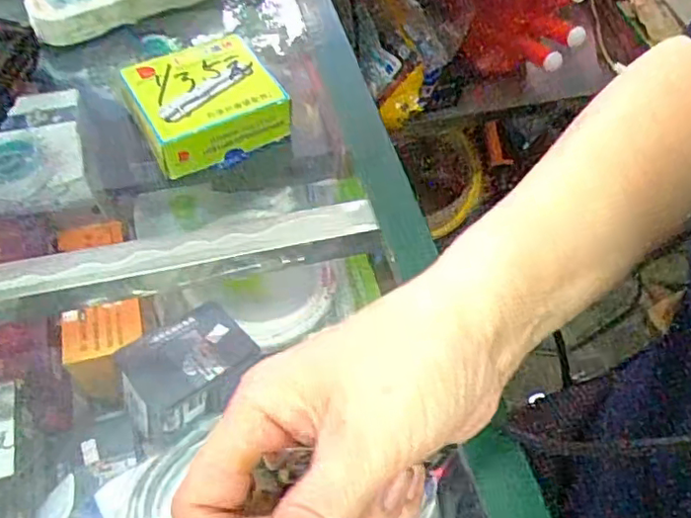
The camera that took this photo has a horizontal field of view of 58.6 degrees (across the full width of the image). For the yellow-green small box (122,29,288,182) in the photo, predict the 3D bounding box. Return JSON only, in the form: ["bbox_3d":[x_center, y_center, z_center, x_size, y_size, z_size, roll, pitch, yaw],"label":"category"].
[{"bbox_3d":[-0.110,-0.123,0.476,0.104,0.037,0.094,-26,66,-17],"label":"yellow-green small box"}]

